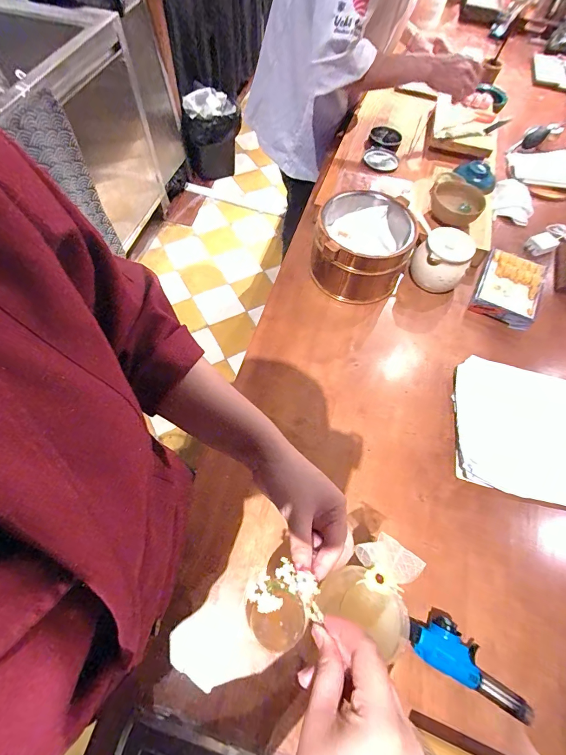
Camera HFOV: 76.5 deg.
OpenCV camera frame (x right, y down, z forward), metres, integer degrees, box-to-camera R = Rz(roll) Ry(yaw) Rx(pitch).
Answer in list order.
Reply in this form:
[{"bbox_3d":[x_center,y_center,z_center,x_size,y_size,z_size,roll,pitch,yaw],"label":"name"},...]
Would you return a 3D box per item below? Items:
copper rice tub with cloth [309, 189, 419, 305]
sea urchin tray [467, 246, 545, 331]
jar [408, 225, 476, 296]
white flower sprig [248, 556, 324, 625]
[{"bbox_3d":[0.160,-0.260,0.737,0.174,0.135,0.181,1,61,-1],"label":"copper rice tub with cloth"},{"bbox_3d":[0.482,-0.191,0.767,0.126,0.039,0.174,26,64,13],"label":"sea urchin tray"},{"bbox_3d":[0.334,-0.240,0.756,0.105,0.100,0.089,35,66,17],"label":"jar"},{"bbox_3d":[0.003,0.171,0.291,0.059,0.019,0.038,8,61,3],"label":"white flower sprig"}]

